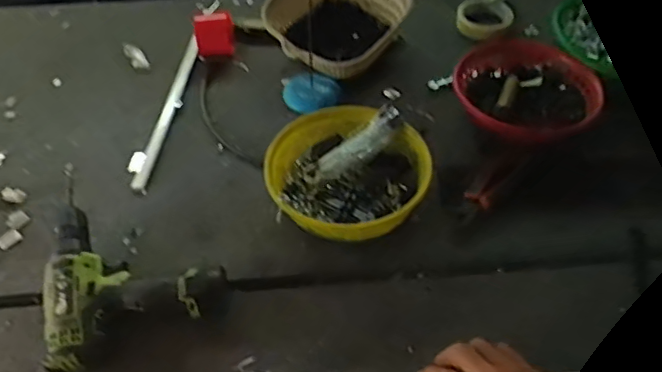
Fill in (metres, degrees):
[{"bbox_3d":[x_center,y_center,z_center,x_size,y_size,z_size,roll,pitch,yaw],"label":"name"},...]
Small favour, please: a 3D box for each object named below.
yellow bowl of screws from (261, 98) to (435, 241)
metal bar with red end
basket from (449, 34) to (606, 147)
[{"bbox_3d":[0.019,-0.007,0.685,0.184,0.070,0.178,-2,49,2],"label":"yellow bowl of screws"},{"bbox_3d":[-0.221,-0.138,0.819,0.065,0.057,0.336,8,50,11],"label":"metal bar with red end"},{"bbox_3d":[0.253,-0.120,0.765,0.187,0.057,0.204,-17,50,-11],"label":"basket"}]

